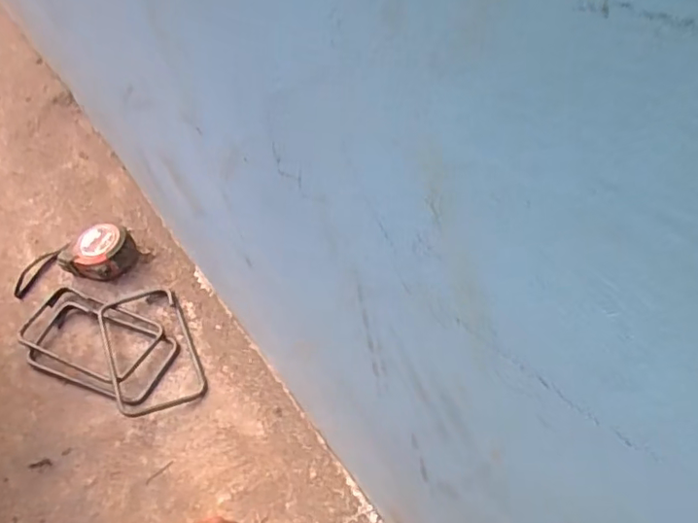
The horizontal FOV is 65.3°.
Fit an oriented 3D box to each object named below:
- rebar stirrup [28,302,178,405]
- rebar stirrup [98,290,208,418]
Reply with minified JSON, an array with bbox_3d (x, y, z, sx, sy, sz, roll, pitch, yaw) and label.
[{"bbox_3d":[-0.257,0.091,0.562,0.157,0.011,0.078,14,53,17],"label":"rebar stirrup"},{"bbox_3d":[-0.206,0.088,0.558,0.086,0.014,0.157,-23,51,-13],"label":"rebar stirrup"}]

